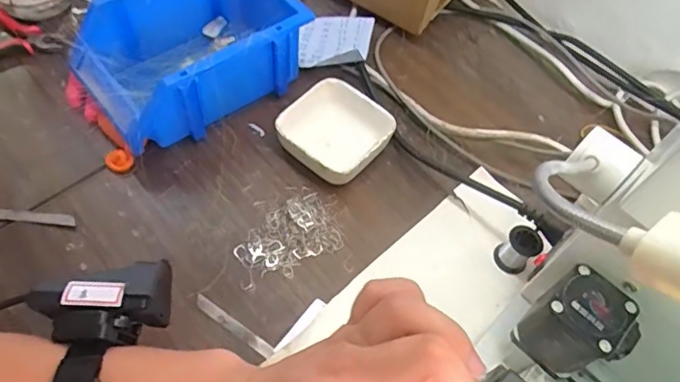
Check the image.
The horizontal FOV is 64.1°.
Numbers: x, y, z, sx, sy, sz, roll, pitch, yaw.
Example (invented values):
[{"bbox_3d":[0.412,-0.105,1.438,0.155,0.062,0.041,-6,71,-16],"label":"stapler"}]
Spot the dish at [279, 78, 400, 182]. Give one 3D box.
[{"bbox_3d":[-0.004,-0.051,0.476,0.085,0.031,0.085,35,61,15],"label":"dish"}]

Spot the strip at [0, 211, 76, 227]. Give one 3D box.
[{"bbox_3d":[-0.244,0.019,0.422,0.078,0.004,0.009,6,58,0],"label":"strip"}]

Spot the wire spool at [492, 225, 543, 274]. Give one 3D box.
[{"bbox_3d":[0.139,0.046,0.426,0.025,0.030,0.026,3,58,-4],"label":"wire spool"}]

